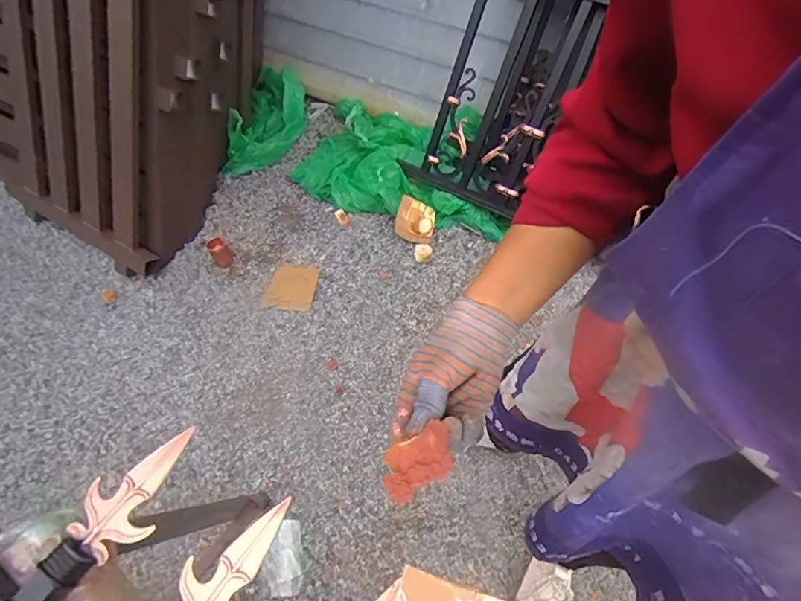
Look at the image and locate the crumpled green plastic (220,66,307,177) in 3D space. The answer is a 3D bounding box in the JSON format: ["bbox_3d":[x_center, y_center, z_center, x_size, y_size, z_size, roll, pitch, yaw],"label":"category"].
[{"bbox_3d":[-0.478,-0.664,1.689,0.209,0.144,0.532,5,58,1],"label":"crumpled green plastic"}]

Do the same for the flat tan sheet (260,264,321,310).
[{"bbox_3d":[-0.333,-0.047,1.396,0.146,0.018,0.158,7,58,1],"label":"flat tan sheet"}]

